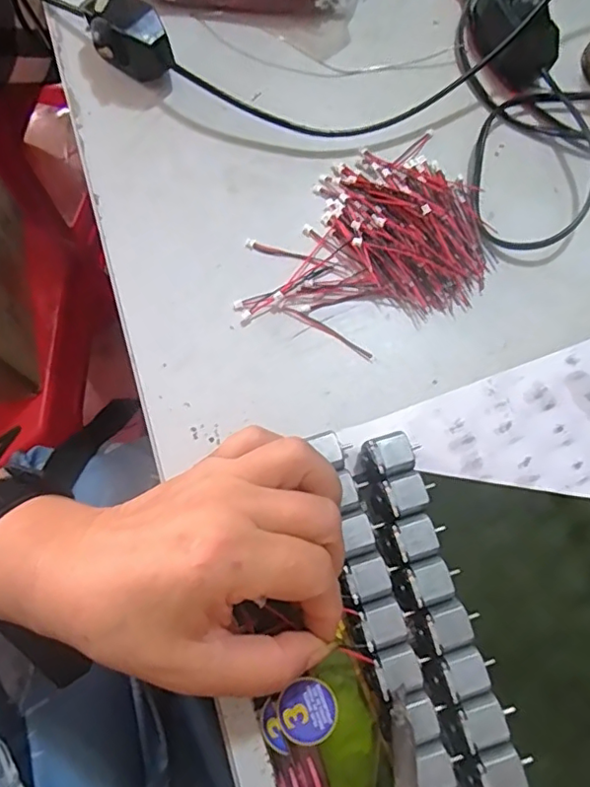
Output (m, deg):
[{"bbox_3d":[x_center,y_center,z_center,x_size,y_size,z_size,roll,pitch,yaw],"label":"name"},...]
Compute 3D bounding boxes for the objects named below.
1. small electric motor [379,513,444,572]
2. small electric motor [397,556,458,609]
[{"bbox_3d":[0.054,0.066,0.256,0.029,0.012,0.019,-26,77,-8],"label":"small electric motor"},{"bbox_3d":[0.060,0.084,0.253,0.027,0.013,0.018,-18,76,-6],"label":"small electric motor"}]

